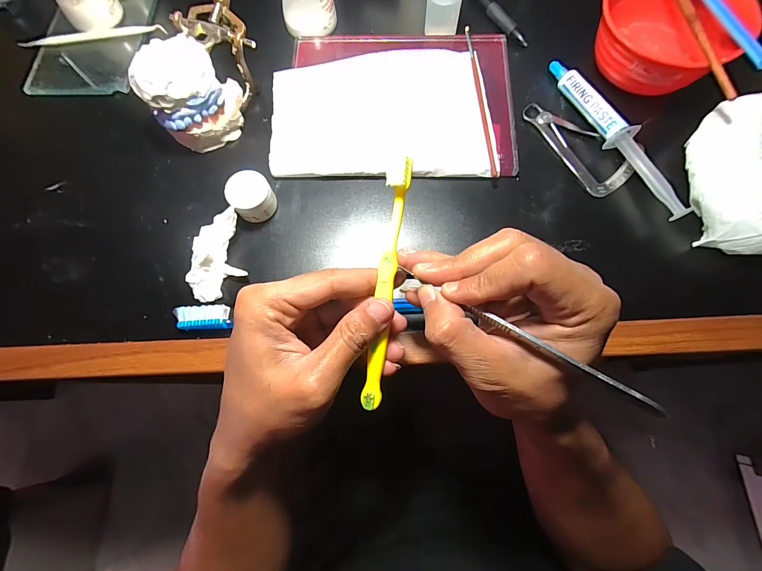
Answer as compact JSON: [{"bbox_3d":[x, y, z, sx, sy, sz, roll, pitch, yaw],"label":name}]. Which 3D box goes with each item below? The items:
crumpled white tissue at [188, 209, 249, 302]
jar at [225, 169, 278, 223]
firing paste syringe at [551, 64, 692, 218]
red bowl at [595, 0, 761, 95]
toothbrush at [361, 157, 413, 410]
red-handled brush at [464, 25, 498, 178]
[{"bbox_3d":[-0.121,-0.022,0.256,0.034,0.021,0.072,14,91,5],"label":"crumpled white tissue"},{"bbox_3d":[-0.102,-0.070,0.269,0.031,0.026,0.032,0,75,2],"label":"jar"},{"bbox_3d":[0.189,-0.125,0.275,0.021,0.023,0.168,-25,75,-5],"label":"firing paste syringe"},{"bbox_3d":[0.227,-0.205,0.274,0.092,0.050,0.115,-29,76,-6],"label":"red bowl"},{"bbox_3d":[0.002,0.001,0.199,0.013,0.010,0.145,8,95,4],"label":"toothbrush"},{"bbox_3d":[0.086,-0.163,0.295,0.005,0.009,0.156,-5,75,1],"label":"red-handled brush"}]

